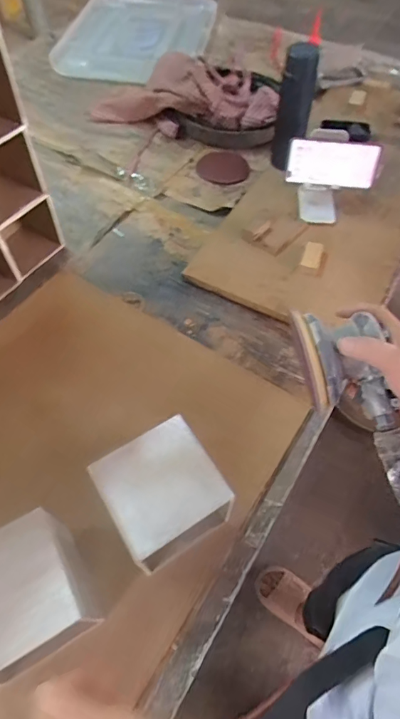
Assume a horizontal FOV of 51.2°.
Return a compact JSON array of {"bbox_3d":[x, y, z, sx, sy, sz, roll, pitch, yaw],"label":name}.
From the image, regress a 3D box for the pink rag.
[{"bbox_3d":[-0.030,-0.629,0.960,0.432,0.132,0.196,11,59,9],"label":"pink rag"}]

